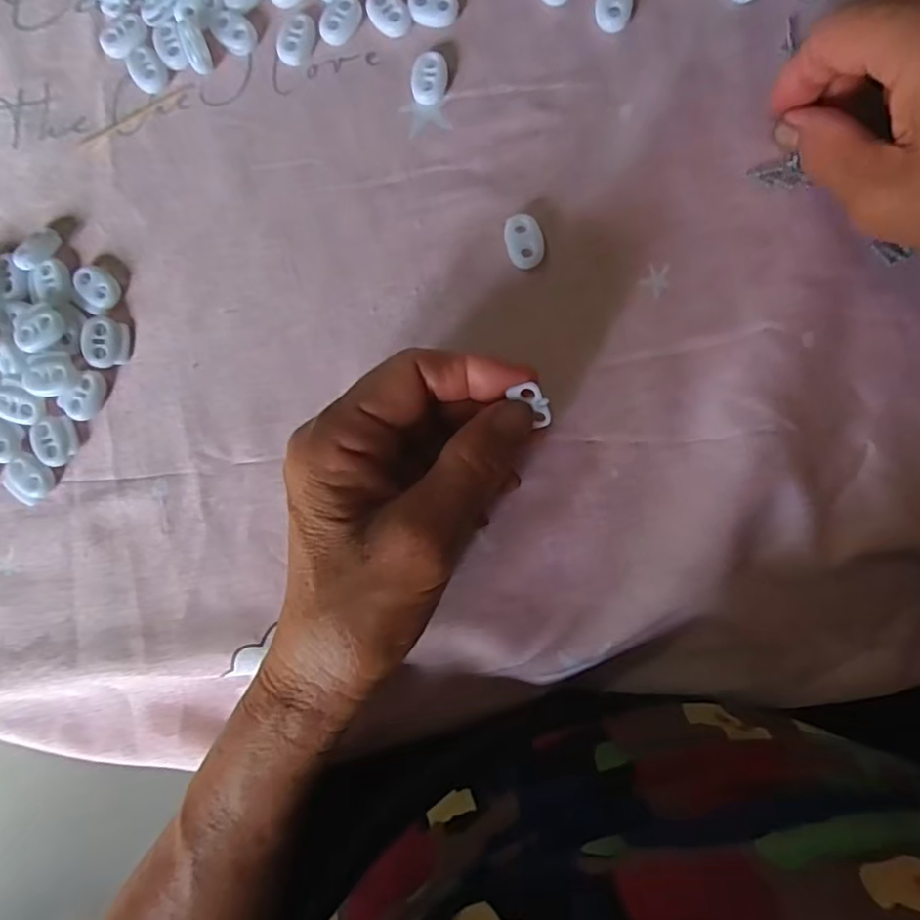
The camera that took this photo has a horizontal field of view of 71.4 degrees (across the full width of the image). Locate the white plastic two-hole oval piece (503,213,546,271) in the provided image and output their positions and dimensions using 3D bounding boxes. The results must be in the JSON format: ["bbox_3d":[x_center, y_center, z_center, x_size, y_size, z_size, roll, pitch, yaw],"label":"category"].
[{"bbox_3d":[0.027,-0.092,0.269,0.015,0.004,0.022,-16,85,4],"label":"white plastic two-hole oval piece"}]

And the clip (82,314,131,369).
[{"bbox_3d":[-0.156,-0.052,0.281,0.018,0.006,0.023,-12,85,4],"label":"clip"}]

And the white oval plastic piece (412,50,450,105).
[{"bbox_3d":[-0.013,-0.165,0.279,0.014,0.007,0.021,8,87,6],"label":"white oval plastic piece"}]

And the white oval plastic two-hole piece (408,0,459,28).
[{"bbox_3d":[-0.012,-0.198,0.281,0.021,0.005,0.016,20,88,6],"label":"white oval plastic two-hole piece"}]

